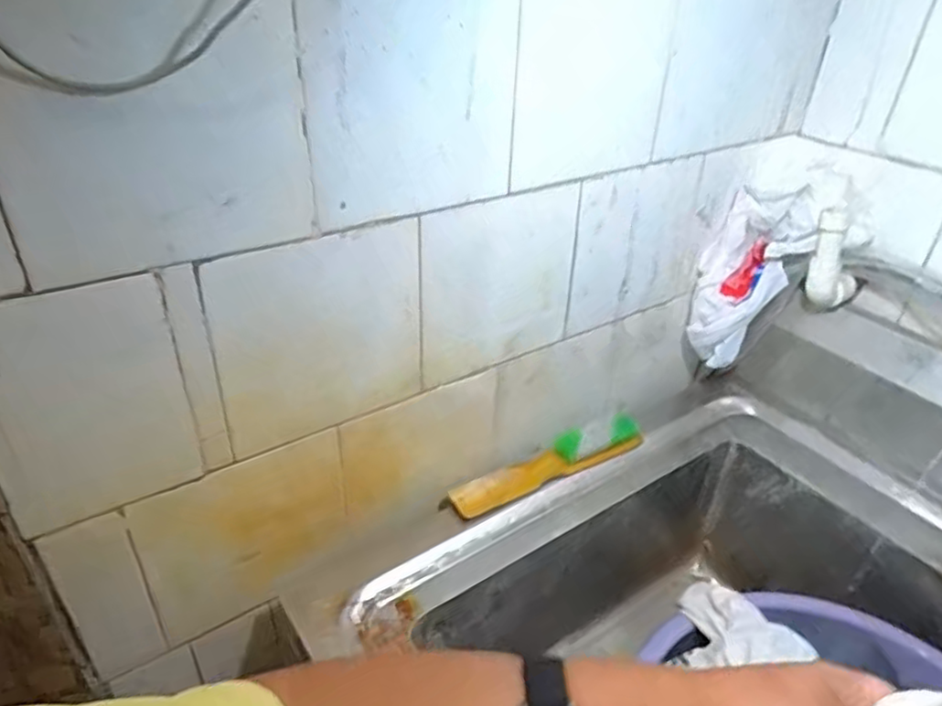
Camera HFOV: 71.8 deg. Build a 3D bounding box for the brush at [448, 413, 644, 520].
[{"bbox_3d":[0.079,0.104,0.620,0.212,0.031,0.038,-17,38,-25],"label":"brush"}]

